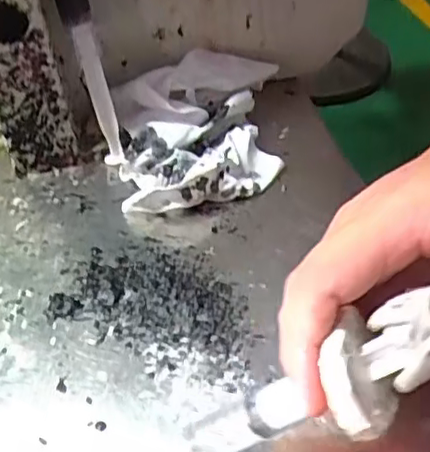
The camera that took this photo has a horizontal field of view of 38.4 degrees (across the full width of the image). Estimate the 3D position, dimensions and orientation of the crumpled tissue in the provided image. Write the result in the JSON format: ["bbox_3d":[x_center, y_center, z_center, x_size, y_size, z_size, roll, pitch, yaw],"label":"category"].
[{"bbox_3d":[-0.009,-0.056,0.354,0.099,0.038,0.096,-8,49,-3],"label":"crumpled tissue"}]

